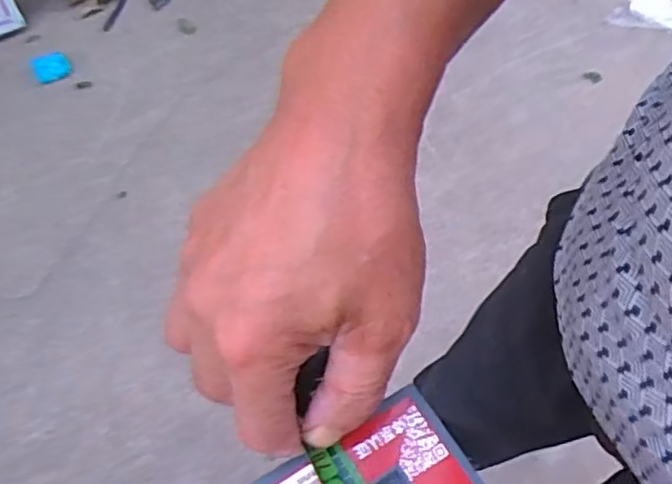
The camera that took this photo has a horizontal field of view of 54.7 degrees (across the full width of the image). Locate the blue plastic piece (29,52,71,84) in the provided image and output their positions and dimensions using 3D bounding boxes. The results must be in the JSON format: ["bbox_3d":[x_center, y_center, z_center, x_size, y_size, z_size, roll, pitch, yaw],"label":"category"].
[{"bbox_3d":[-0.709,-0.438,1.615,0.085,0.026,0.074,-28,63,-17],"label":"blue plastic piece"}]

